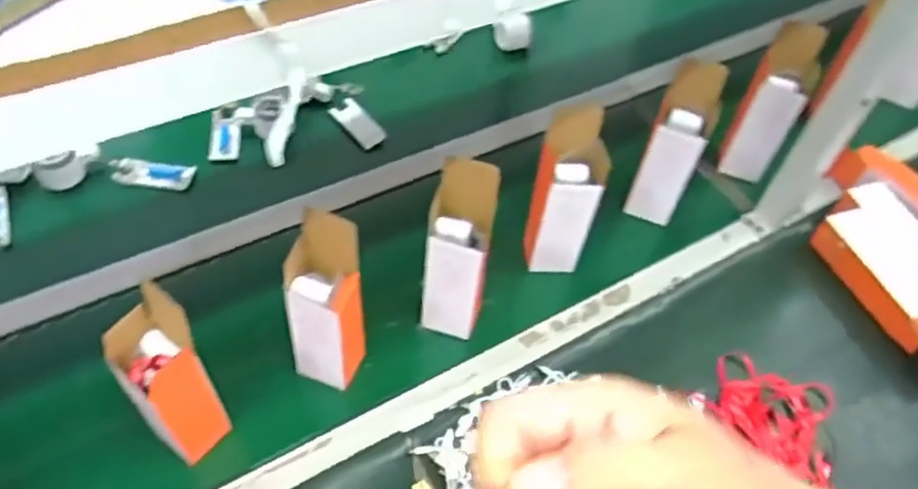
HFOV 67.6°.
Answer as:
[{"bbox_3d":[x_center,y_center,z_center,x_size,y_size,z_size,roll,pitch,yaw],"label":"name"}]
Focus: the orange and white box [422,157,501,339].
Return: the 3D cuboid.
[{"bbox_3d":[-0.001,0.012,0.807,0.071,0.230,0.083,6,51,-1],"label":"orange and white box"}]

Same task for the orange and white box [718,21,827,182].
[{"bbox_3d":[0.474,-0.215,1.042,0.080,0.232,0.088,26,53,14],"label":"orange and white box"}]

